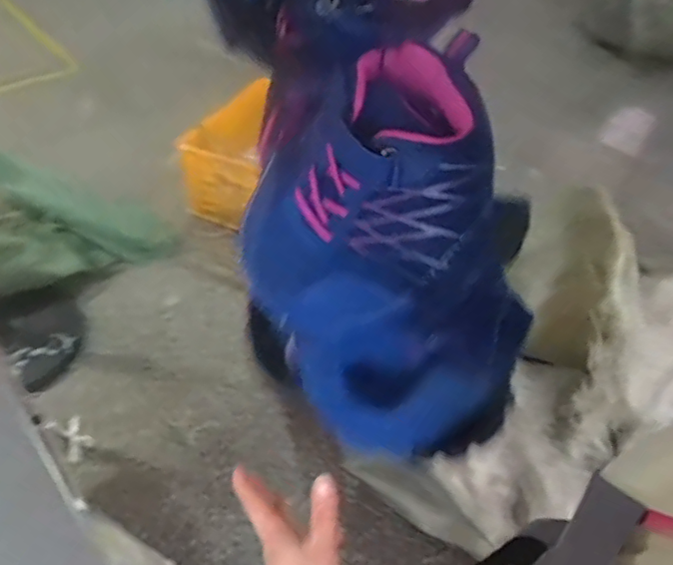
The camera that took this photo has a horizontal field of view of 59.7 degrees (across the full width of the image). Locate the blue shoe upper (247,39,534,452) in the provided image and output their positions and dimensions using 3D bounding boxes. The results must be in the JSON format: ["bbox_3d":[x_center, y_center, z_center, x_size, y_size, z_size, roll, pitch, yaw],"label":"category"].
[{"bbox_3d":[0.034,-0.003,0.418,0.158,0.288,0.107,21,46,37],"label":"blue shoe upper"}]

